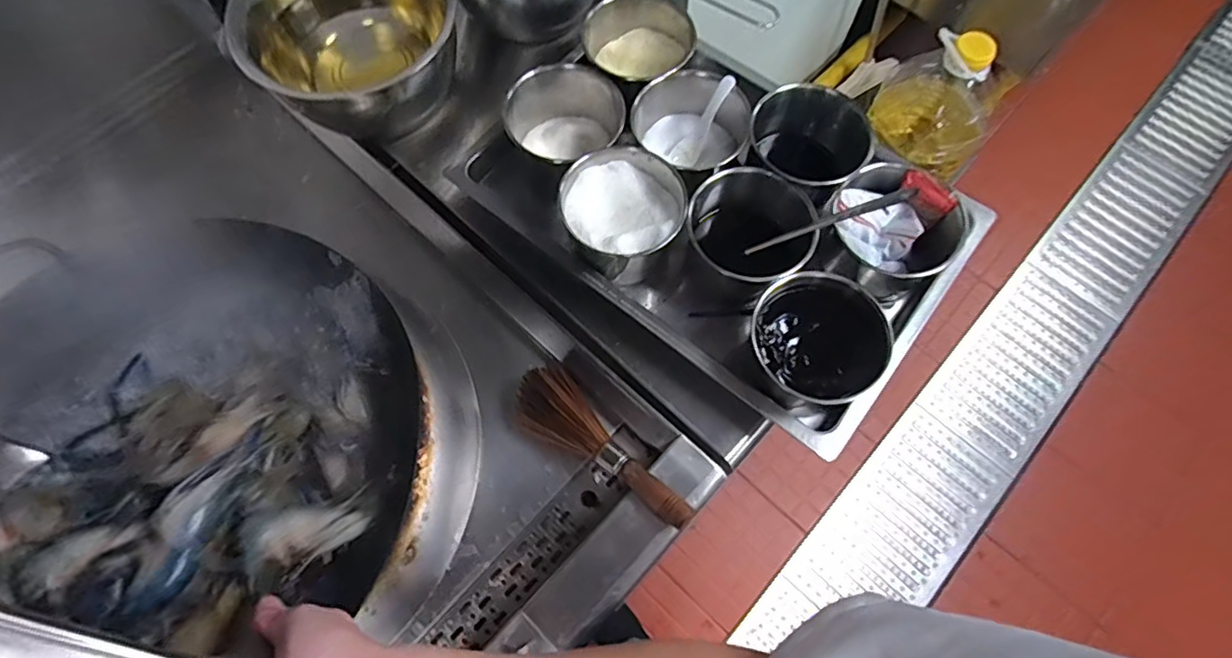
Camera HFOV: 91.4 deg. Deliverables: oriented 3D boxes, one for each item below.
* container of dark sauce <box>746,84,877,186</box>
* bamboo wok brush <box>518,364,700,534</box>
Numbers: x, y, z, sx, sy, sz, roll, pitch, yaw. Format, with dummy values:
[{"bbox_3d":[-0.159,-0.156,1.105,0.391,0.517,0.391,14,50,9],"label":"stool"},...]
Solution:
[{"bbox_3d":[0.251,-0.234,0.795,0.155,0.134,0.122,21,68,12],"label":"container of dark sauce"},{"bbox_3d":[-0.025,0.149,0.732,0.086,0.038,0.261,-39,69,-14],"label":"bamboo wok brush"}]

